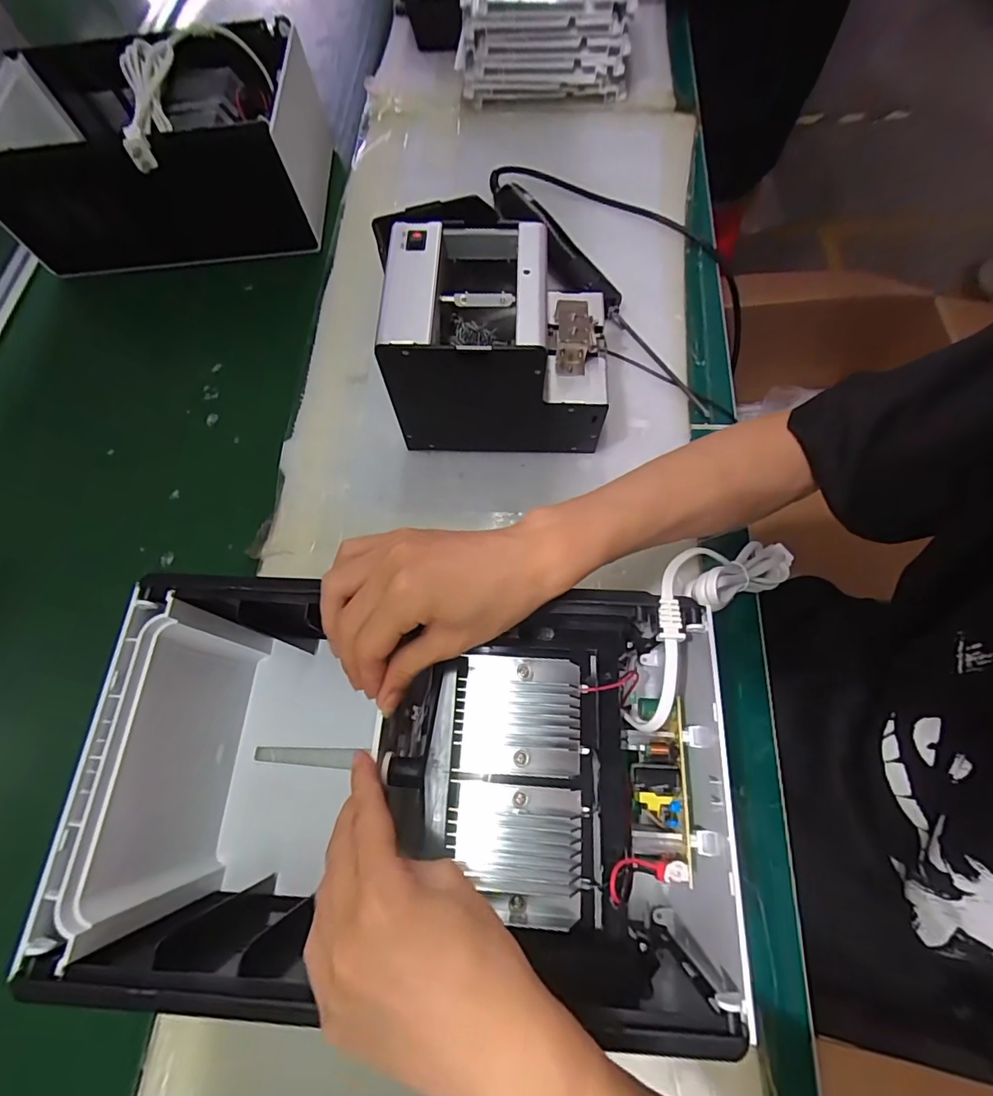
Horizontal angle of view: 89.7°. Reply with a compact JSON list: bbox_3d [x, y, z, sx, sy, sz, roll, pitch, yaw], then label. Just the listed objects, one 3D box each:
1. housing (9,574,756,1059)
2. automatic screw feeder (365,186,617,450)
[{"bbox_3d":[-0.050,0.143,0.324,0.343,0.153,0.204,2,69,6],"label":"housing"},{"bbox_3d":[0.004,-0.172,0.434,0.172,0.144,0.120,0,69,5],"label":"automatic screw feeder"}]

